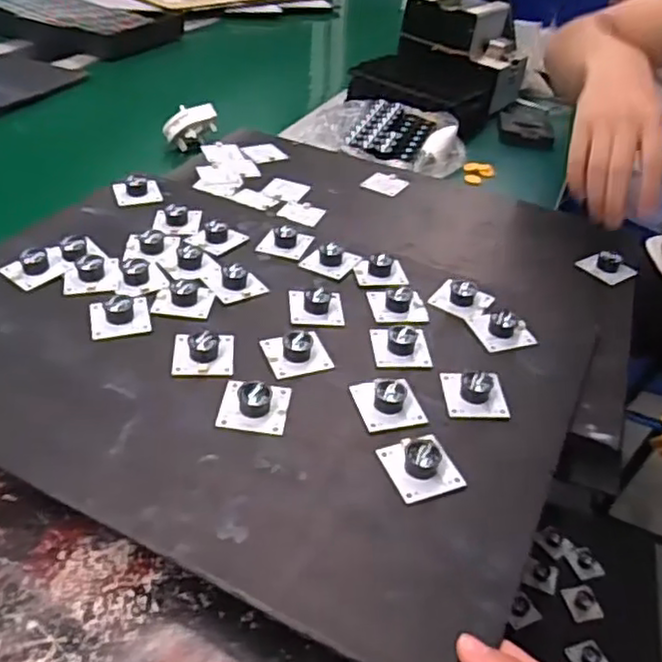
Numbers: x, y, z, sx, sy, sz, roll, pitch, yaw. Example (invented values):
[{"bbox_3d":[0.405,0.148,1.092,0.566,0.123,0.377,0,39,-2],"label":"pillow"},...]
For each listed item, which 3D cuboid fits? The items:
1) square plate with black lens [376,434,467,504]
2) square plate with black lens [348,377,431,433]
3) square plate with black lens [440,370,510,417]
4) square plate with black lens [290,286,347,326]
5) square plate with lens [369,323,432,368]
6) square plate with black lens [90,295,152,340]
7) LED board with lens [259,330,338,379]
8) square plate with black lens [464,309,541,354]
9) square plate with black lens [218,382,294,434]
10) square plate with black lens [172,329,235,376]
[{"bbox_3d":[0.057,0.080,0.427,0.042,0.019,0.044,-10,39,-19],"label":"square plate with black lens"},{"bbox_3d":[0.040,0.045,0.471,0.042,0.014,0.047,-7,38,-16],"label":"square plate with black lens"},{"bbox_3d":[0.103,0.041,0.486,0.043,0.013,0.042,2,37,-4],"label":"square plate with black lens"},{"bbox_3d":[-0.011,-0.023,0.550,0.042,0.014,0.042,-1,37,-8],"label":"square plate with black lens"},{"bbox_3d":[0.054,0.005,0.521,0.043,0.017,0.050,0,37,-7],"label":"square plate with lens"},{"bbox_3d":[-0.161,-0.015,0.523,0.043,0.017,0.041,-7,38,-16],"label":"square plate with black lens"},{"bbox_3d":[-0.024,0.010,0.502,0.045,0.018,0.043,-10,39,-19],"label":"LED board with lens"},{"bbox_3d":[0.139,-0.005,0.549,0.046,0.015,0.042,-8,39,-17],"label":"square plate with black lens"},{"bbox_3d":[-0.050,0.044,0.457,0.044,0.020,0.041,7,37,2],"label":"square plate with black lens"},{"bbox_3d":[-0.092,0.010,0.496,0.043,0.015,0.050,0,37,-8],"label":"square plate with black lens"}]

